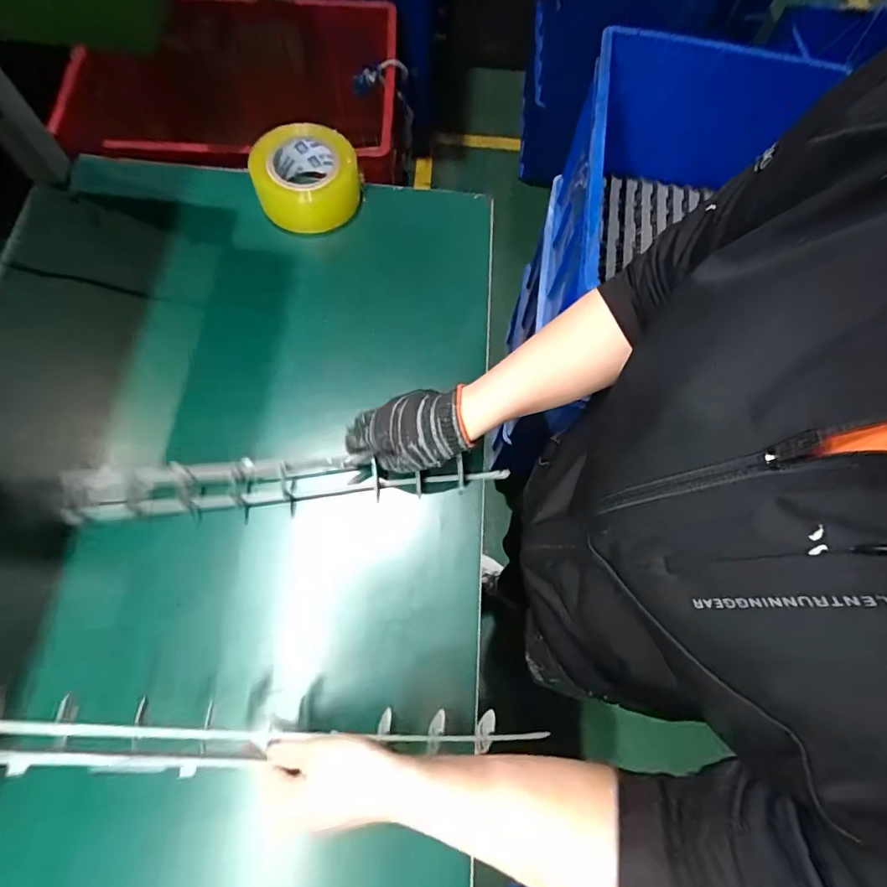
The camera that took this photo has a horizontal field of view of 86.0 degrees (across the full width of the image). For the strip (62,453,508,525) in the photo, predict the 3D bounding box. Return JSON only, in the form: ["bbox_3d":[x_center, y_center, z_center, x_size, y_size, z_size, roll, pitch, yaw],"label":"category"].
[{"bbox_3d":[-0.157,0.042,0.501,0.429,0.049,0.046,-3,71,-9],"label":"strip"}]

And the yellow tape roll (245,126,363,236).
[{"bbox_3d":[-0.178,-0.344,0.620,0.133,0.062,0.113,-28,74,-11],"label":"yellow tape roll"}]

